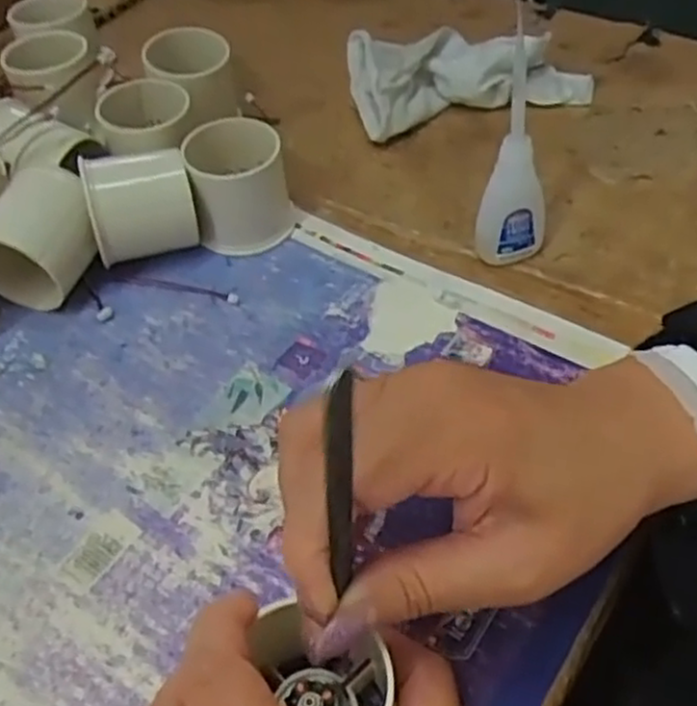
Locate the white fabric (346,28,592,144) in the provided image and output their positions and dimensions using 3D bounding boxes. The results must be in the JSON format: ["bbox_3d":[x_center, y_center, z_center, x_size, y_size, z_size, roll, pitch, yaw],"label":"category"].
[{"bbox_3d":[0.077,-0.183,0.484,0.150,0.039,0.070,-15,50,-10],"label":"white fabric"}]

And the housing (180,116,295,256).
[{"bbox_3d":[-0.058,-0.088,0.402,0.051,0.054,0.049,-1,49,2],"label":"housing"}]

